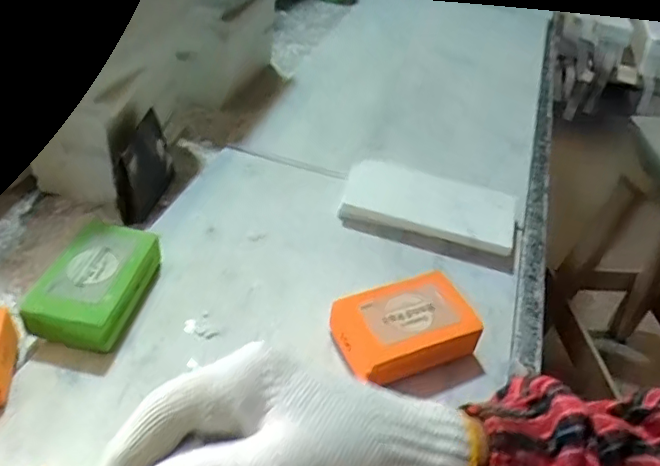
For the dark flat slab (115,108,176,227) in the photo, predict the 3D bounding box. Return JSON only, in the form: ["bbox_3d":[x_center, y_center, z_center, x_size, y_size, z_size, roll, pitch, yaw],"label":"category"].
[{"bbox_3d":[-0.162,-0.057,0.500,0.018,0.069,0.091,10,40,3],"label":"dark flat slab"}]

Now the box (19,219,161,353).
[{"bbox_3d":[-0.167,0.036,0.407,0.063,0.032,0.094,10,40,3],"label":"box"}]

